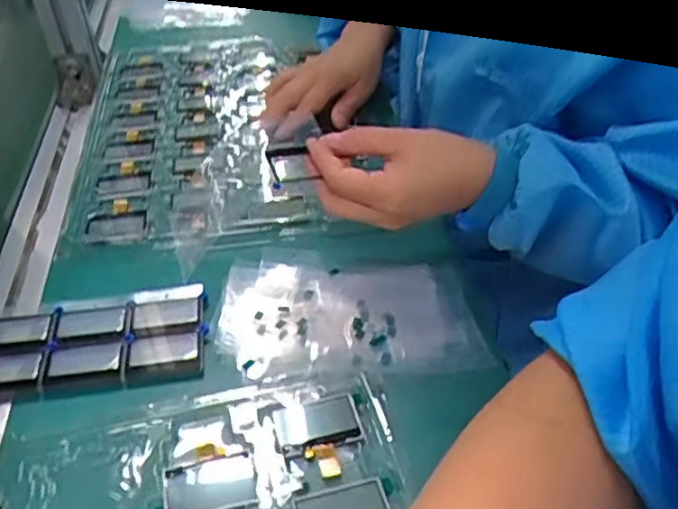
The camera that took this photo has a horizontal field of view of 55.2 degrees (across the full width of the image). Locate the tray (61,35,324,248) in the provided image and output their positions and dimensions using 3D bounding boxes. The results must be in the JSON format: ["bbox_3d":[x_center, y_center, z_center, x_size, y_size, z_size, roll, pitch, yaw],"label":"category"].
[{"bbox_3d":[-0.138,-0.130,0.621,0.200,0.026,0.375,-5,42,-5],"label":"tray"}]

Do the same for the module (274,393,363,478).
[{"bbox_3d":[-0.009,0.100,0.360,0.043,0.005,0.049,-16,39,-10],"label":"module"}]

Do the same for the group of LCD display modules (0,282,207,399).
[{"bbox_3d":[-0.158,0.055,0.413,0.143,0.006,0.072,-8,42,-9],"label":"group of LCD display modules"}]

